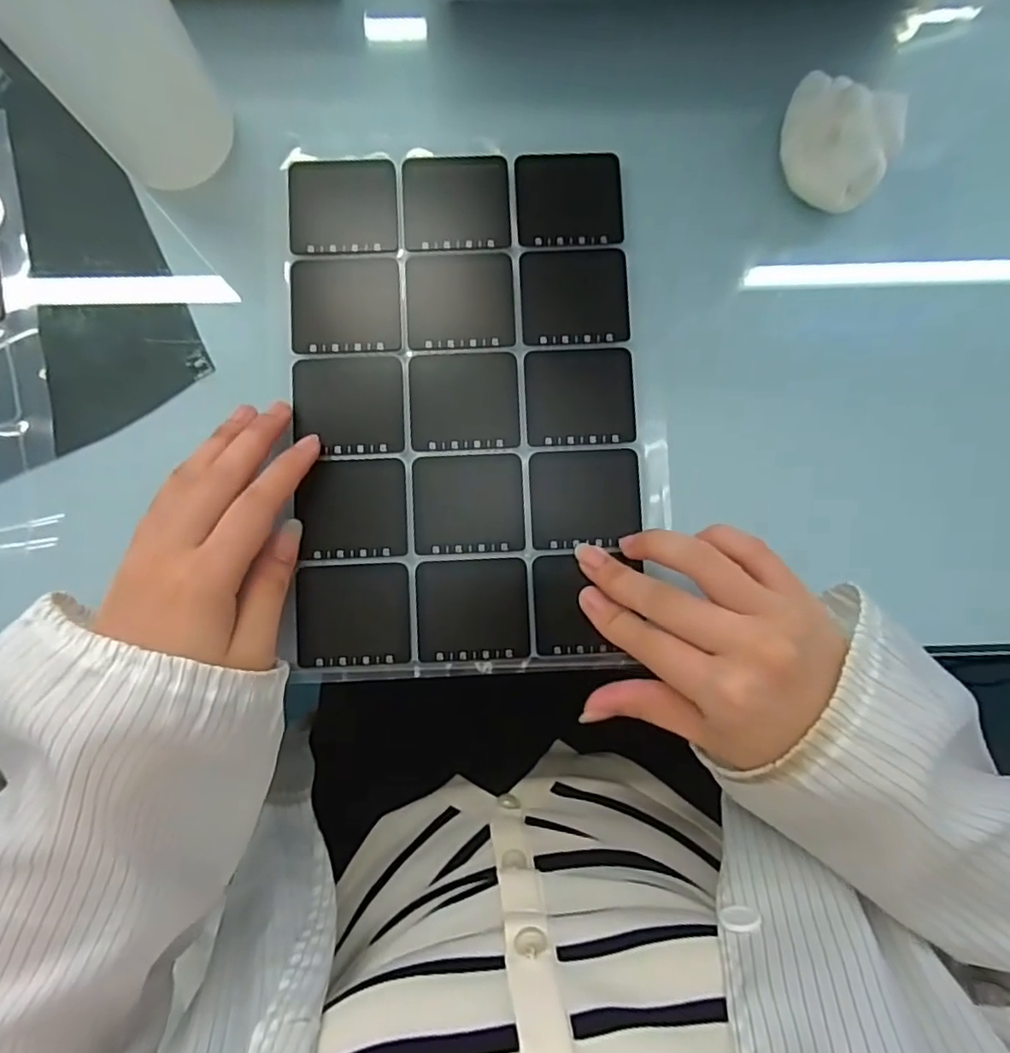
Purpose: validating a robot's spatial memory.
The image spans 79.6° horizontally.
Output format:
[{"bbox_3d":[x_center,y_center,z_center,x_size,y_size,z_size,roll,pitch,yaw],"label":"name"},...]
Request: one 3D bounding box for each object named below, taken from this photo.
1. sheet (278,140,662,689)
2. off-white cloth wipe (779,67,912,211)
[{"bbox_3d":[-0.015,-0.061,0.310,0.183,0.004,0.264,-2,86,-1],"label":"sheet"},{"bbox_3d":[0.165,-0.193,0.299,0.058,0.036,0.041,35,86,1],"label":"off-white cloth wipe"}]

